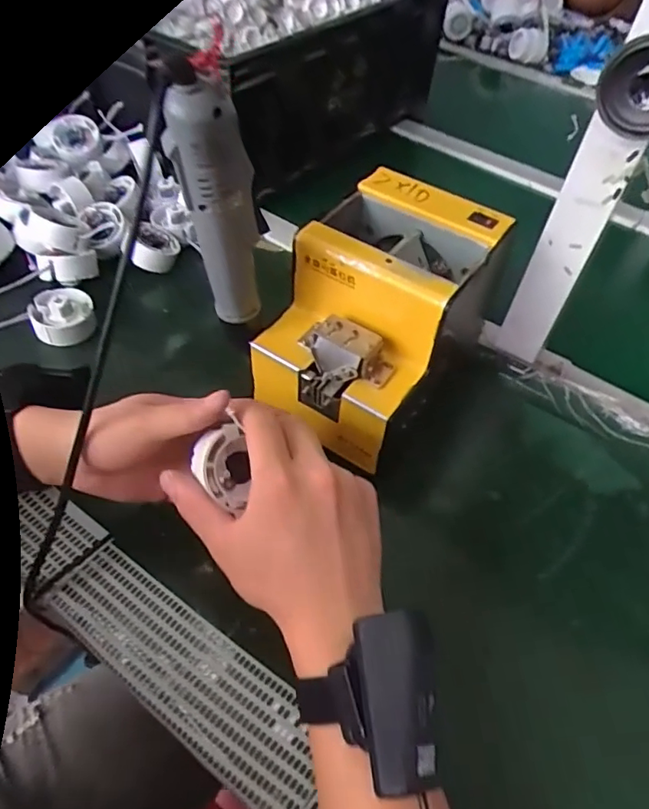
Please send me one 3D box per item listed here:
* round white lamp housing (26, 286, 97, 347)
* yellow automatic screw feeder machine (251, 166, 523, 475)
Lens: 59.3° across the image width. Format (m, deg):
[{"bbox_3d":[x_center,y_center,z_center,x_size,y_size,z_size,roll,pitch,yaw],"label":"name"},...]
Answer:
[{"bbox_3d":[-0.243,-0.085,0.528,0.055,0.029,0.056,2,50,-3],"label":"round white lamp housing"},{"bbox_3d":[0.041,-0.071,0.445,0.130,0.124,0.178,30,54,19],"label":"yellow automatic screw feeder machine"}]

